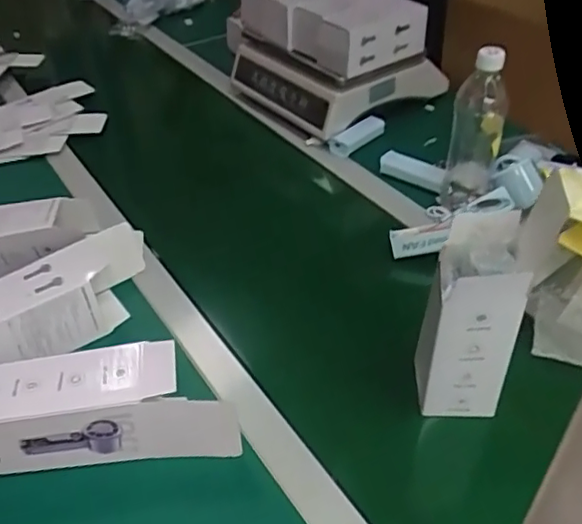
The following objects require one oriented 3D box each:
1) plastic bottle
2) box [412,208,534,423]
[{"bbox_3d":[0.246,-0.174,0.799,0.064,0.215,0.058,7,43,12],"label":"plastic bottle"},{"bbox_3d":[0.164,0.053,0.560,0.065,0.180,0.087,5,42,10],"label":"box"}]

